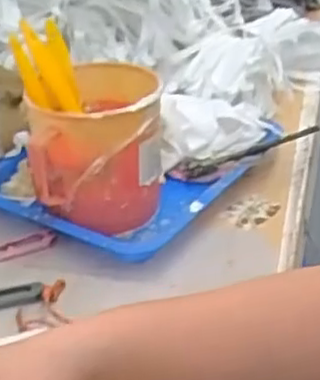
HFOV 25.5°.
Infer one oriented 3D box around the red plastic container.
[{"bbox_3d":[-0.055,-0.038,0.647,0.109,0.123,0.138,0,30,0],"label":"red plastic container"}]

